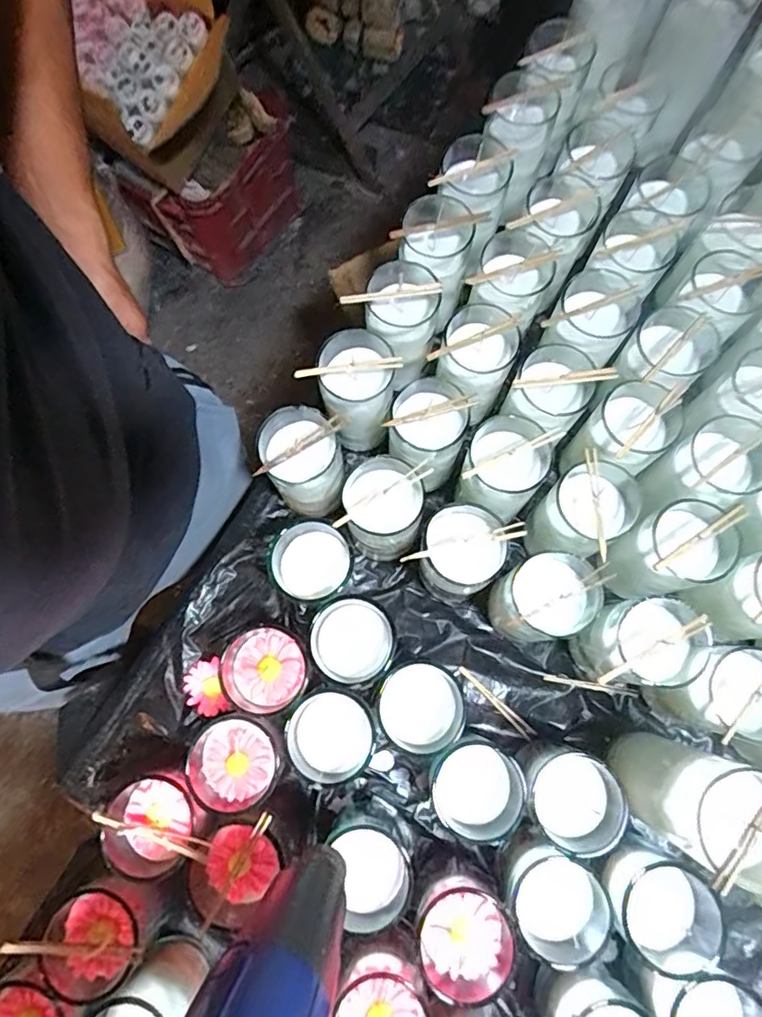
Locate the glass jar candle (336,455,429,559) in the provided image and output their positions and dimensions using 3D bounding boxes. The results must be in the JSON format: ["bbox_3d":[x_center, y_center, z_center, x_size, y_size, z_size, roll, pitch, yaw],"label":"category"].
[{"bbox_3d":[0.003,0.004,0.501,0.064,0.120,0.066,22,78,6],"label":"glass jar candle"}]

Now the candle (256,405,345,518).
[{"bbox_3d":[-0.066,-0.039,0.497,0.066,0.109,0.066,0,77,1],"label":"candle"}]

